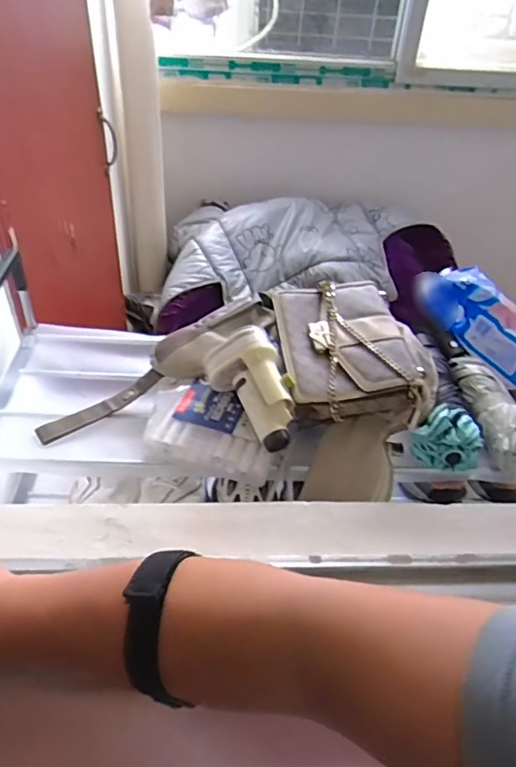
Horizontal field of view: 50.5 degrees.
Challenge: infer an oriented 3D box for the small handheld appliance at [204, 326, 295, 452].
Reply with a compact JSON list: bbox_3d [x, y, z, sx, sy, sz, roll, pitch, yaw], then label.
[{"bbox_3d":[-0.002,0.010,0.674,0.080,0.061,0.161,-18,63,-24],"label":"small handheld appliance"}]

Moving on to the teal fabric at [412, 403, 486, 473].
[{"bbox_3d":[0.241,0.070,0.681,0.073,0.053,0.070,3,41,-2],"label":"teal fabric"}]

